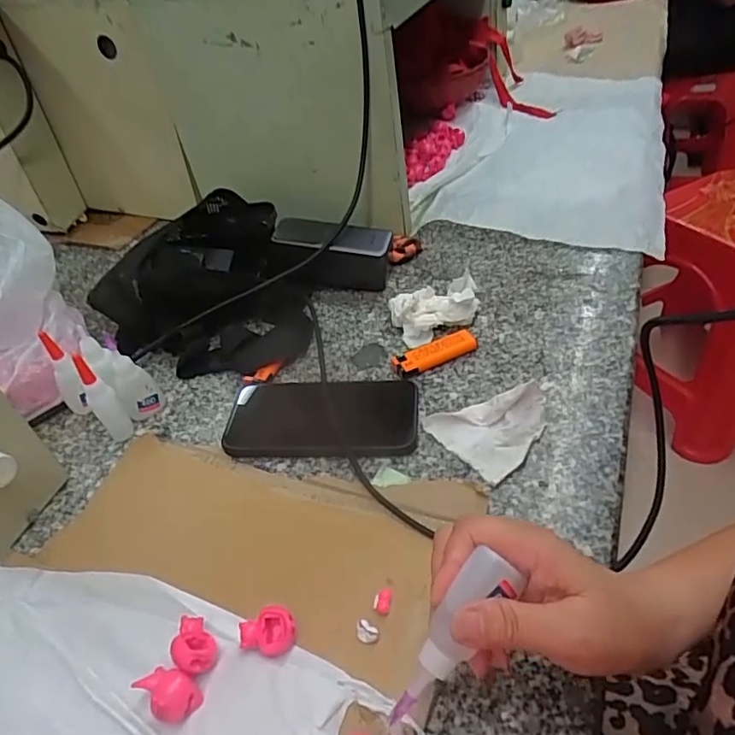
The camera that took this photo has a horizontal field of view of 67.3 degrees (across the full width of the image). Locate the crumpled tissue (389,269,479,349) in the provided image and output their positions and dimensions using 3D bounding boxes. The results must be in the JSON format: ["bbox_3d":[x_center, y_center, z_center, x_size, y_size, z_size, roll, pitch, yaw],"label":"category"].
[{"bbox_3d":[0.074,-0.062,0.560,0.096,0.031,0.062,-16,42,-10],"label":"crumpled tissue"}]

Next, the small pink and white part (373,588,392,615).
[{"bbox_3d":[0.009,0.147,0.347,0.011,0.008,0.015,6,43,15],"label":"small pink and white part"}]

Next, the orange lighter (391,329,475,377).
[{"bbox_3d":[0.064,-0.015,0.522,0.085,0.015,0.025,-21,43,-15],"label":"orange lighter"}]

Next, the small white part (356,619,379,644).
[{"bbox_3d":[0.000,0.160,0.334,0.014,0.010,0.012,17,47,25],"label":"small white part"}]

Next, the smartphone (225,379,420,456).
[{"bbox_3d":[-0.038,0.041,0.472,0.158,0.017,0.073,-3,42,5],"label":"smartphone"}]

